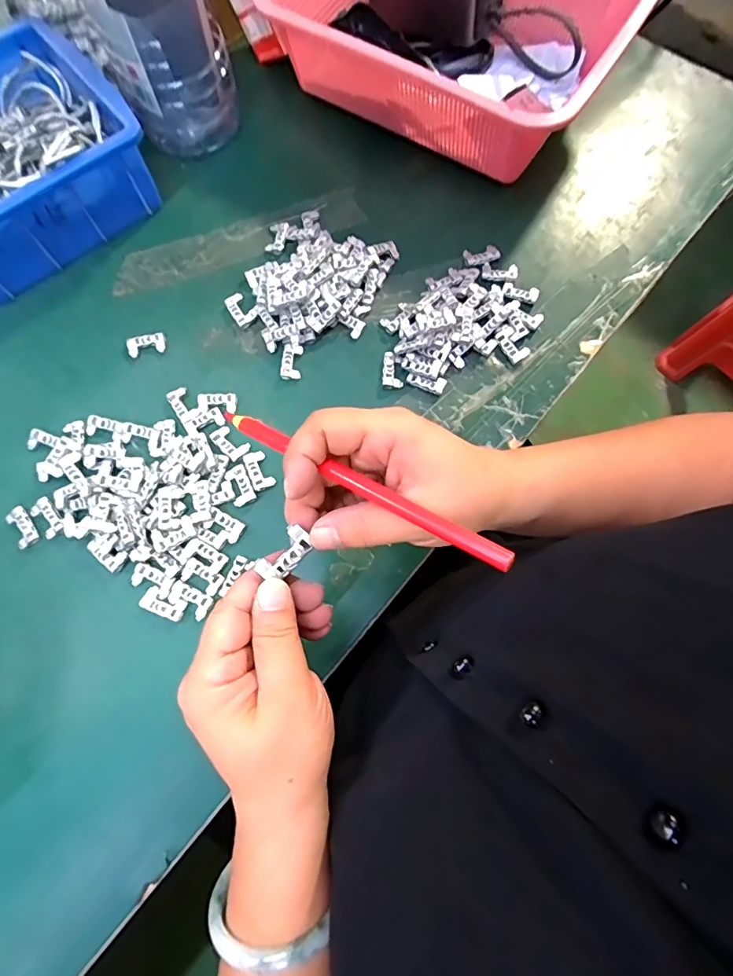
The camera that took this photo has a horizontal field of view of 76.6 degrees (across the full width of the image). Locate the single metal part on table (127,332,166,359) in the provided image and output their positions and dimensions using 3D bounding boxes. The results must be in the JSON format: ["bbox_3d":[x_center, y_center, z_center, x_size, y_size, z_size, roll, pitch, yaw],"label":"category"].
[{"bbox_3d":[-0.184,-0.120,0.388,0.030,0.007,0.017,-13,74,-4],"label":"single metal part on table"}]

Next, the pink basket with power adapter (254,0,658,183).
[{"bbox_3d":[0.082,-0.423,0.436,0.300,0.086,0.229,33,76,9],"label":"pink basket with power adapter"}]

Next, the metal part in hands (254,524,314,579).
[{"bbox_3d":[-0.040,0.032,0.226,0.026,0.005,0.016,-41,78,-16],"label":"metal part in hands"}]

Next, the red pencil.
[{"bbox_3d":[-0.007,-0.004,0.223,0.162,0.004,0.010,28,75,22],"label":"red pencil"}]

